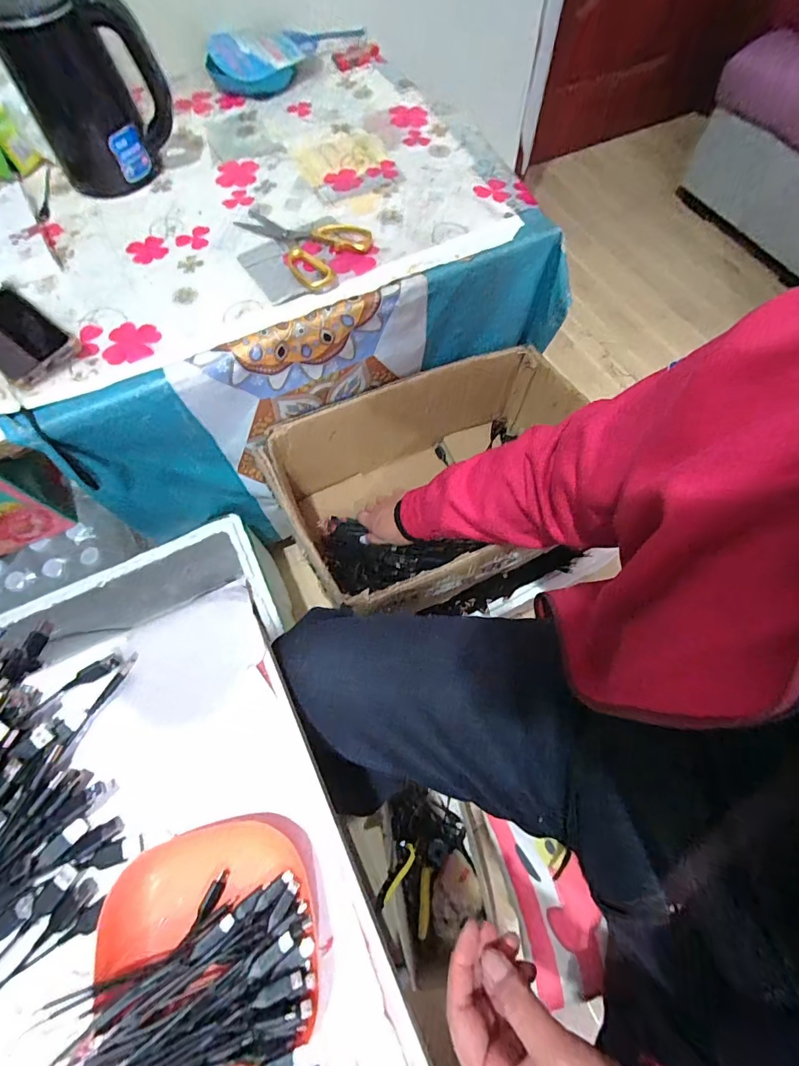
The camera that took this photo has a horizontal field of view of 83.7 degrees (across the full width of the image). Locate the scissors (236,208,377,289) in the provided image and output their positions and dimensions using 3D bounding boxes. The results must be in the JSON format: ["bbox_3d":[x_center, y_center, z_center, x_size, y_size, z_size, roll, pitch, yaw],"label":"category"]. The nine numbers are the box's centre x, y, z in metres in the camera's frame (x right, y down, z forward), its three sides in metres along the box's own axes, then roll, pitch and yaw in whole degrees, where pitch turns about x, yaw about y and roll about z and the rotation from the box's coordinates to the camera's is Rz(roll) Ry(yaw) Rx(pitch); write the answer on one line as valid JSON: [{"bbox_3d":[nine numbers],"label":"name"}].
[{"bbox_3d":[-0.119,-0.378,0.563,0.115,0.013,0.175,-41,73,-14],"label":"scissors"}]

